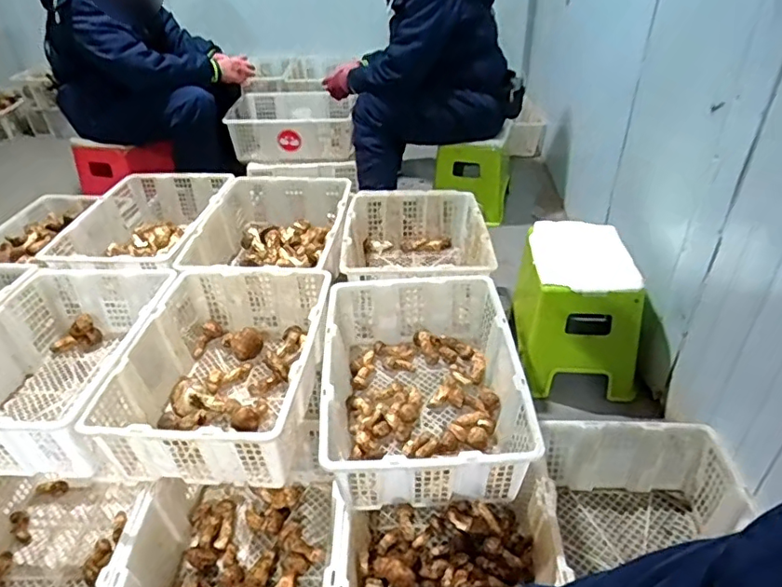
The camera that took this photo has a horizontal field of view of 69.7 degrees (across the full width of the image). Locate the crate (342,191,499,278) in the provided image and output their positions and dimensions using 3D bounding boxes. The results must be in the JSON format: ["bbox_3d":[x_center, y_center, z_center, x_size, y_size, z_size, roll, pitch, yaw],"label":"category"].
[{"bbox_3d":[0.061,-0.098,1.504,0.359,0.211,0.492,0,36,1],"label":"crate"}]

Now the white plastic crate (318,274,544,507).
[{"bbox_3d":[0.053,0.167,1.097,0.347,0.193,0.501,-3,36,-3],"label":"white plastic crate"}]

